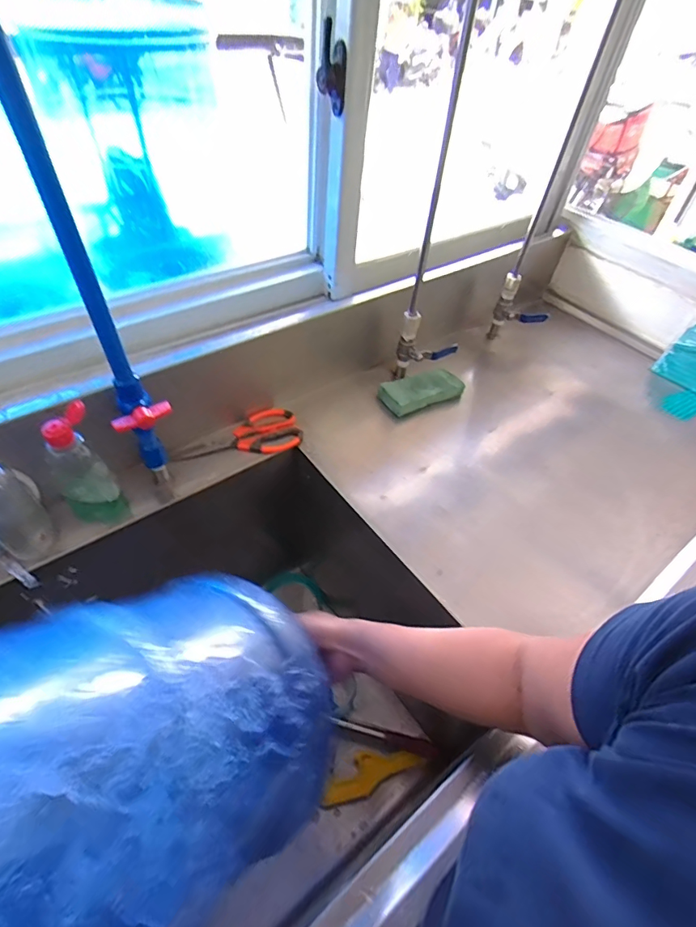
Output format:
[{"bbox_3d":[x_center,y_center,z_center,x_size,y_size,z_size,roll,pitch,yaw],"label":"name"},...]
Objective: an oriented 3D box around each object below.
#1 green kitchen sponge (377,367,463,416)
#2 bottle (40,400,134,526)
[{"bbox_3d":[0.133,-0.129,0.822,0.149,0.032,0.065,-18,53,-21],"label":"green kitchen sponge"},{"bbox_3d":[-0.323,0.016,0.561,0.063,0.181,0.042,-29,57,-28],"label":"bottle"}]

